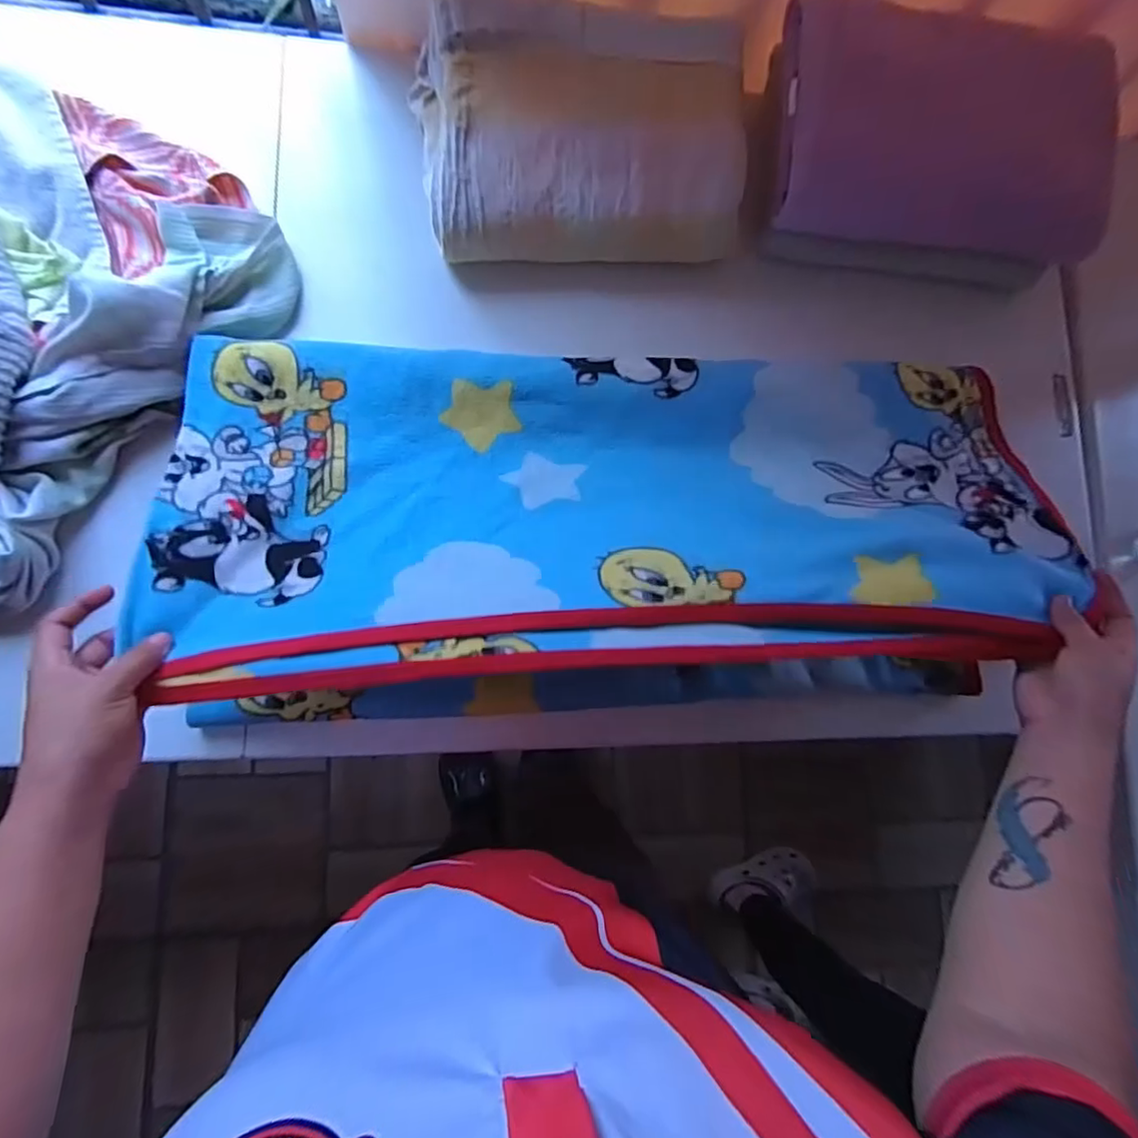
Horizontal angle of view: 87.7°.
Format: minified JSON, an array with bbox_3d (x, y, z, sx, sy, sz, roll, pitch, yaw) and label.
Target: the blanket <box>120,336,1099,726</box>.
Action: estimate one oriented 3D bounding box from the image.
[{"bbox_3d":[0.055,-0.061,0.509,0.770,0.072,0.363,-2,55,-5],"label":"blanket"}]

